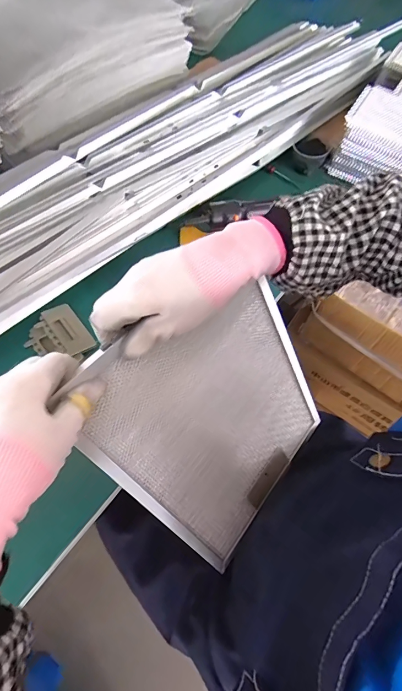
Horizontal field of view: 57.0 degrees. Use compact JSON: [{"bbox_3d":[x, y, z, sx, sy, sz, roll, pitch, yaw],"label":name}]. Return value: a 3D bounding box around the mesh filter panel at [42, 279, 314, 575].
[{"bbox_3d":[0.029,0.082,0.431,0.012,0.341,0.256,18,58,47],"label":"mesh filter panel"}]

